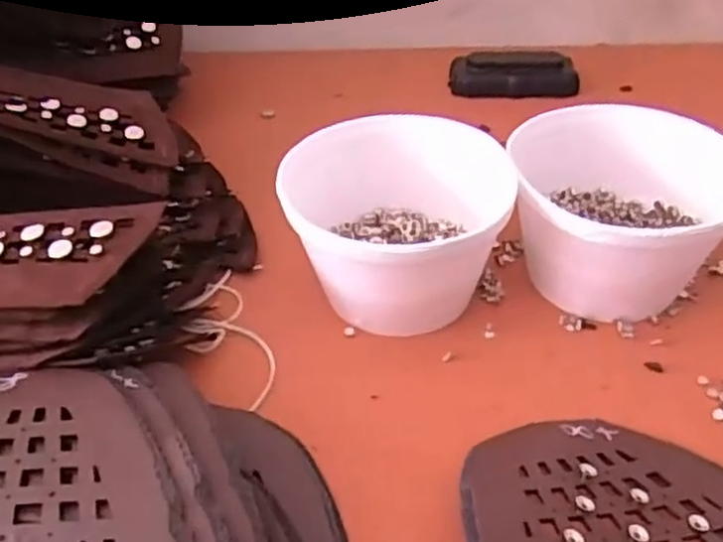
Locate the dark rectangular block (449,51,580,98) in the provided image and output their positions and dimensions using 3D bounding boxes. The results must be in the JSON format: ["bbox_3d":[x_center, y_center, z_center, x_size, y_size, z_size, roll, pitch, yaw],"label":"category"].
[{"bbox_3d":[0.133,-0.172,0.641,0.108,0.035,0.026,0,39,4],"label":"dark rectangular block"}]

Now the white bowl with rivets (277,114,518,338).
[{"bbox_3d":[0.022,-0.026,0.429,0.134,0.077,0.106,-2,39,0],"label":"white bowl with rivets"}]

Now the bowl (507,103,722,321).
[{"bbox_3d":[0.149,-0.028,0.425,0.121,0.077,0.112,4,40,8],"label":"bowl"}]

